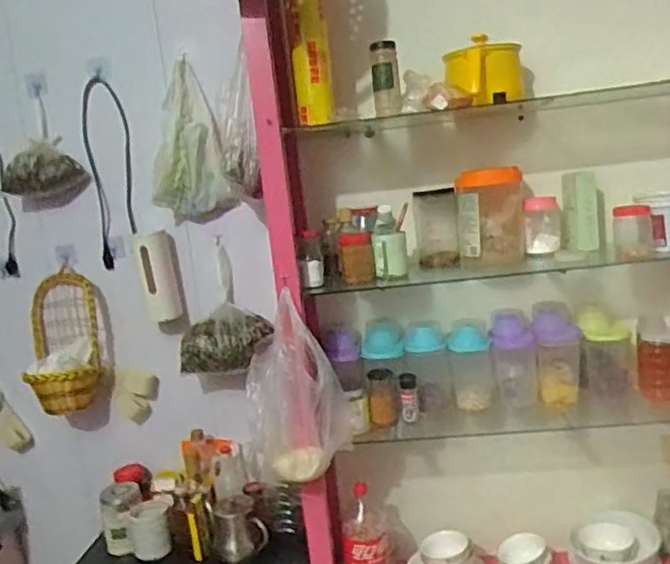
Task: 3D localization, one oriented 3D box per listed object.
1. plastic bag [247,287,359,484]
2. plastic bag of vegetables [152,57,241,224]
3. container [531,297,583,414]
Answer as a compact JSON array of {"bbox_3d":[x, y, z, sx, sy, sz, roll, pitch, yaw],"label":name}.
[{"bbox_3d":[-0.080,0.224,1.303,0.221,0.327,0.124,-7,8,0],"label":"plastic bag"},{"bbox_3d":[-0.389,-0.366,1.675,0.203,0.375,0.126,-8,8,-4],"label":"plastic bag of vegetables"},{"bbox_3d":[0.517,0.171,1.458,0.102,0.218,0.111,-4,9,20],"label":"container"}]

